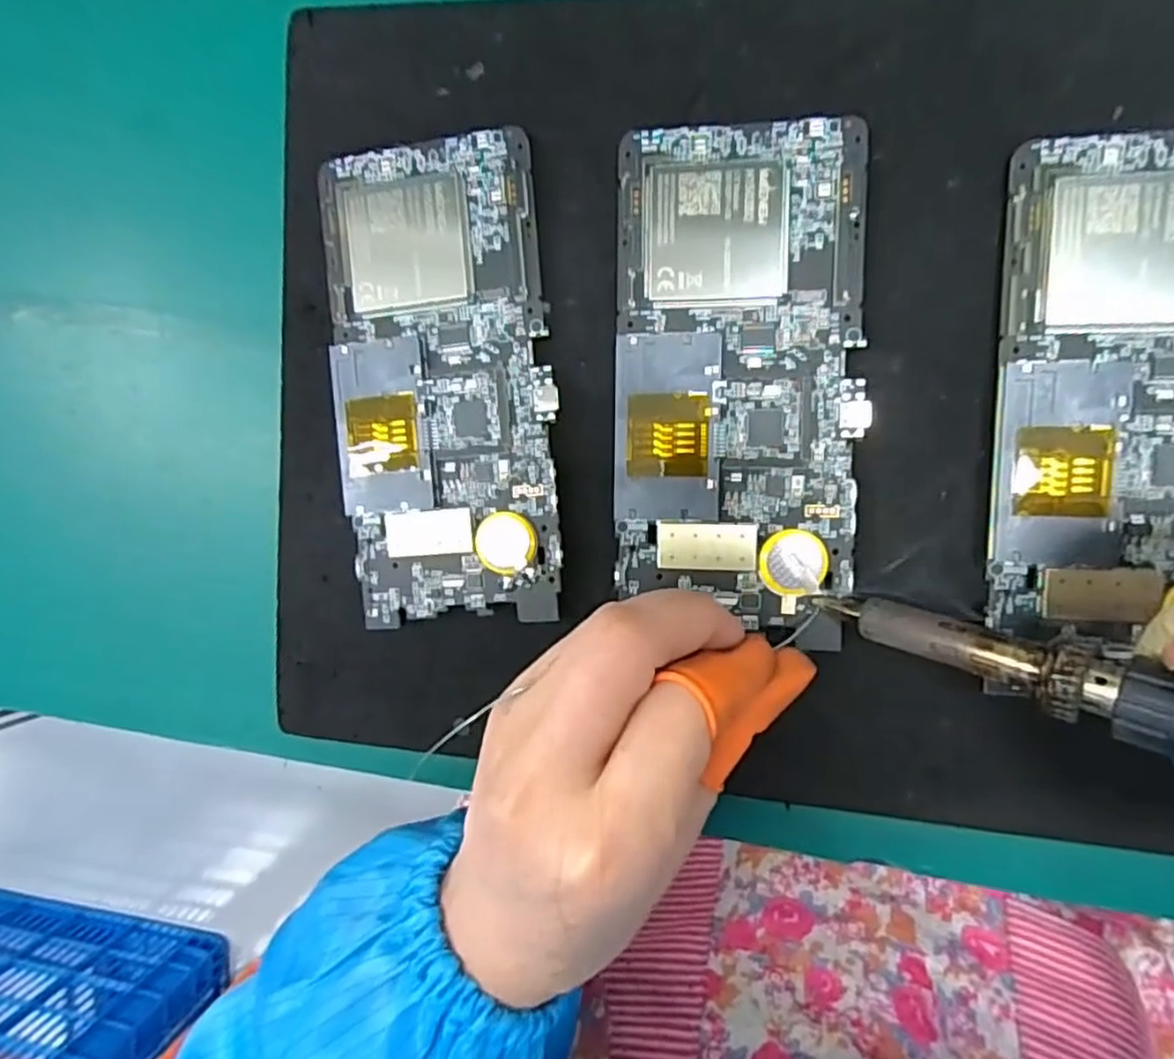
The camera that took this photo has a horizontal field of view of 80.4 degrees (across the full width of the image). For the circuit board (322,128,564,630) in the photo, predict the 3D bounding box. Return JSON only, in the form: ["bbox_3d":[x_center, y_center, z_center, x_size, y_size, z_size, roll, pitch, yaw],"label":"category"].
[{"bbox_3d":[-0.047,-0.047,0.227,0.071,0.009,0.151,-2,94,10],"label":"circuit board"}]

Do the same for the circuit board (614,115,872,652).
[{"bbox_3d":[0.045,-0.043,0.212,0.072,0.009,0.150,1,95,10],"label":"circuit board"}]

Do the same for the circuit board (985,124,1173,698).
[{"bbox_3d":[0.153,-0.040,0.193,0.071,0.012,0.135,1,95,10],"label":"circuit board"}]

